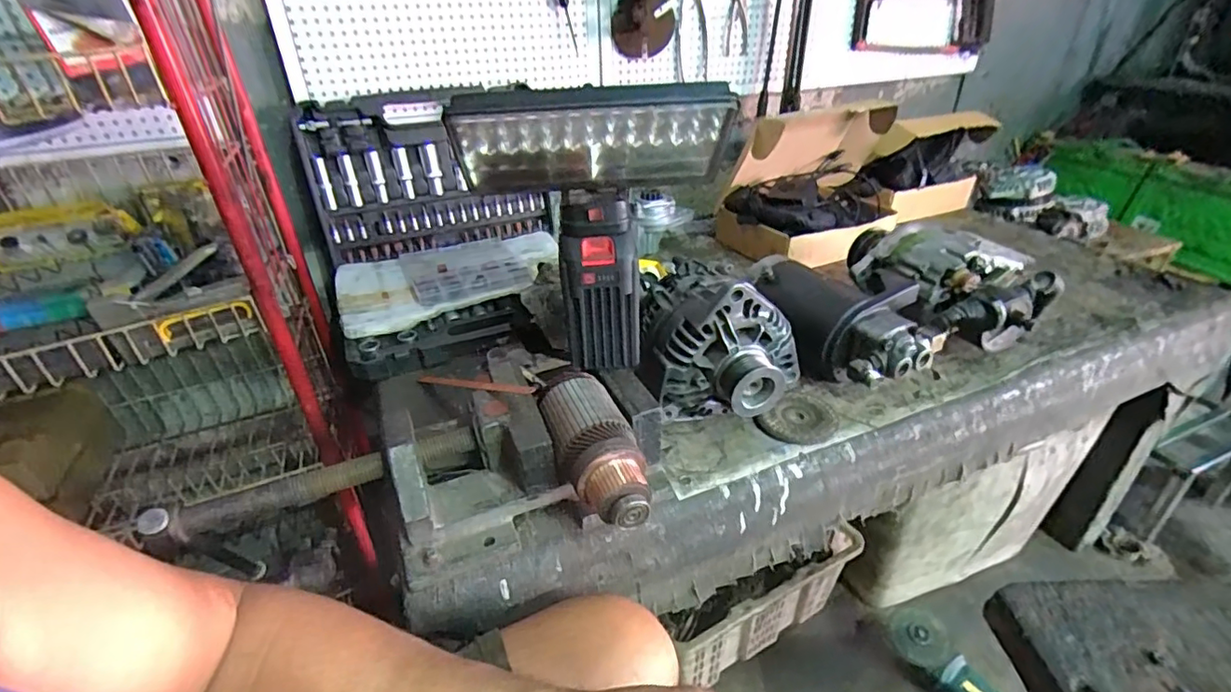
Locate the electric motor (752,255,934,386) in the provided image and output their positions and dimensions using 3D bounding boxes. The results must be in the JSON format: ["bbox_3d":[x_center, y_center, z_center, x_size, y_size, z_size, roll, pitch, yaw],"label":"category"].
[{"bbox_3d":[0.288,-0.027,0.736,0.138,0.116,0.249,-13,34,-18],"label":"electric motor"}]

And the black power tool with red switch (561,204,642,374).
[{"bbox_3d":[-0.015,-0.058,0.559,0.073,0.164,0.047,-3,32,-2],"label":"black power tool with red switch"}]

